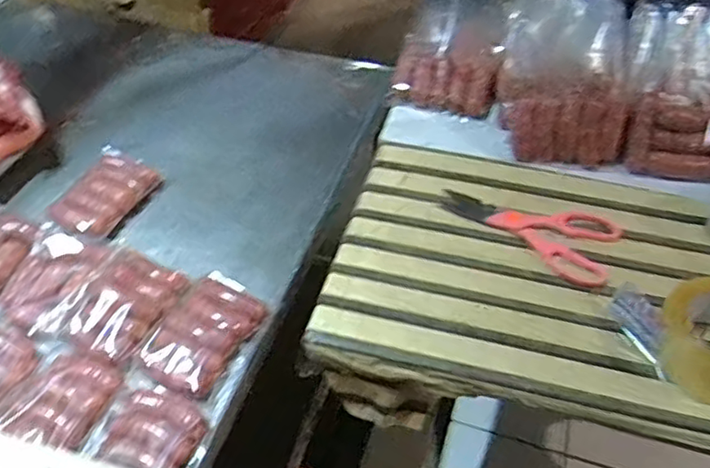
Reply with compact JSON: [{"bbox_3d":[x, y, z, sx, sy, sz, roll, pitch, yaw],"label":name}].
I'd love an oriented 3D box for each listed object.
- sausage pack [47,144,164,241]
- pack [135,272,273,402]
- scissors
[{"bbox_3d":[-0.315,-0.051,0.808,0.097,0.032,0.146,17,48,11],"label":"sausage pack"},{"bbox_3d":[-0.158,0.101,0.671,0.087,0.025,0.141,23,49,16],"label":"pack"},{"bbox_3d":[0.197,-0.013,0.720,0.193,0.010,0.102,28,51,20],"label":"scissors"}]

